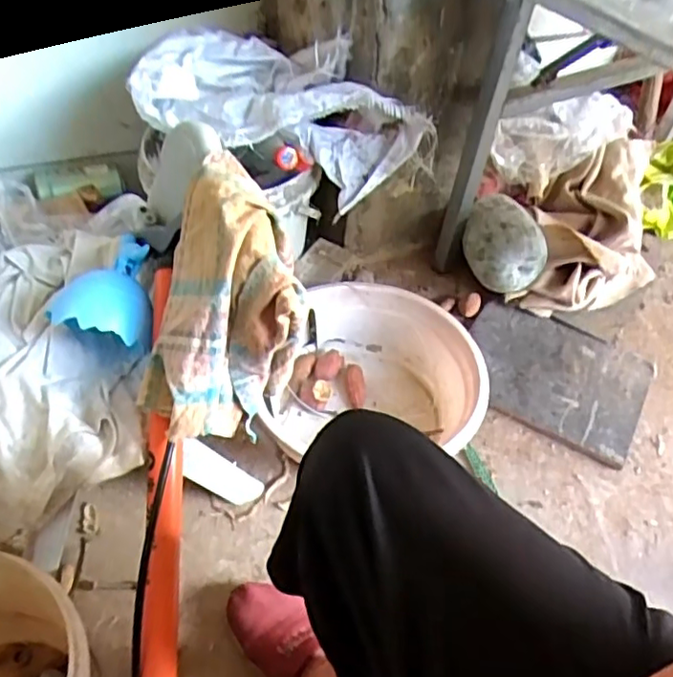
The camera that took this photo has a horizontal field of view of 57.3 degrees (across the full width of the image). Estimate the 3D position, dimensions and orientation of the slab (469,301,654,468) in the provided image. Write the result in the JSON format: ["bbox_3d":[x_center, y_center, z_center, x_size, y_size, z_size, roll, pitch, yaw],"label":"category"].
[{"bbox_3d":[0.356,0.056,1.010,0.285,0.033,0.237,24,50,15],"label":"slab"}]

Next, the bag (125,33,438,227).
[{"bbox_3d":[-0.090,-0.303,0.854,0.378,0.141,0.217,26,51,16],"label":"bag"}]

